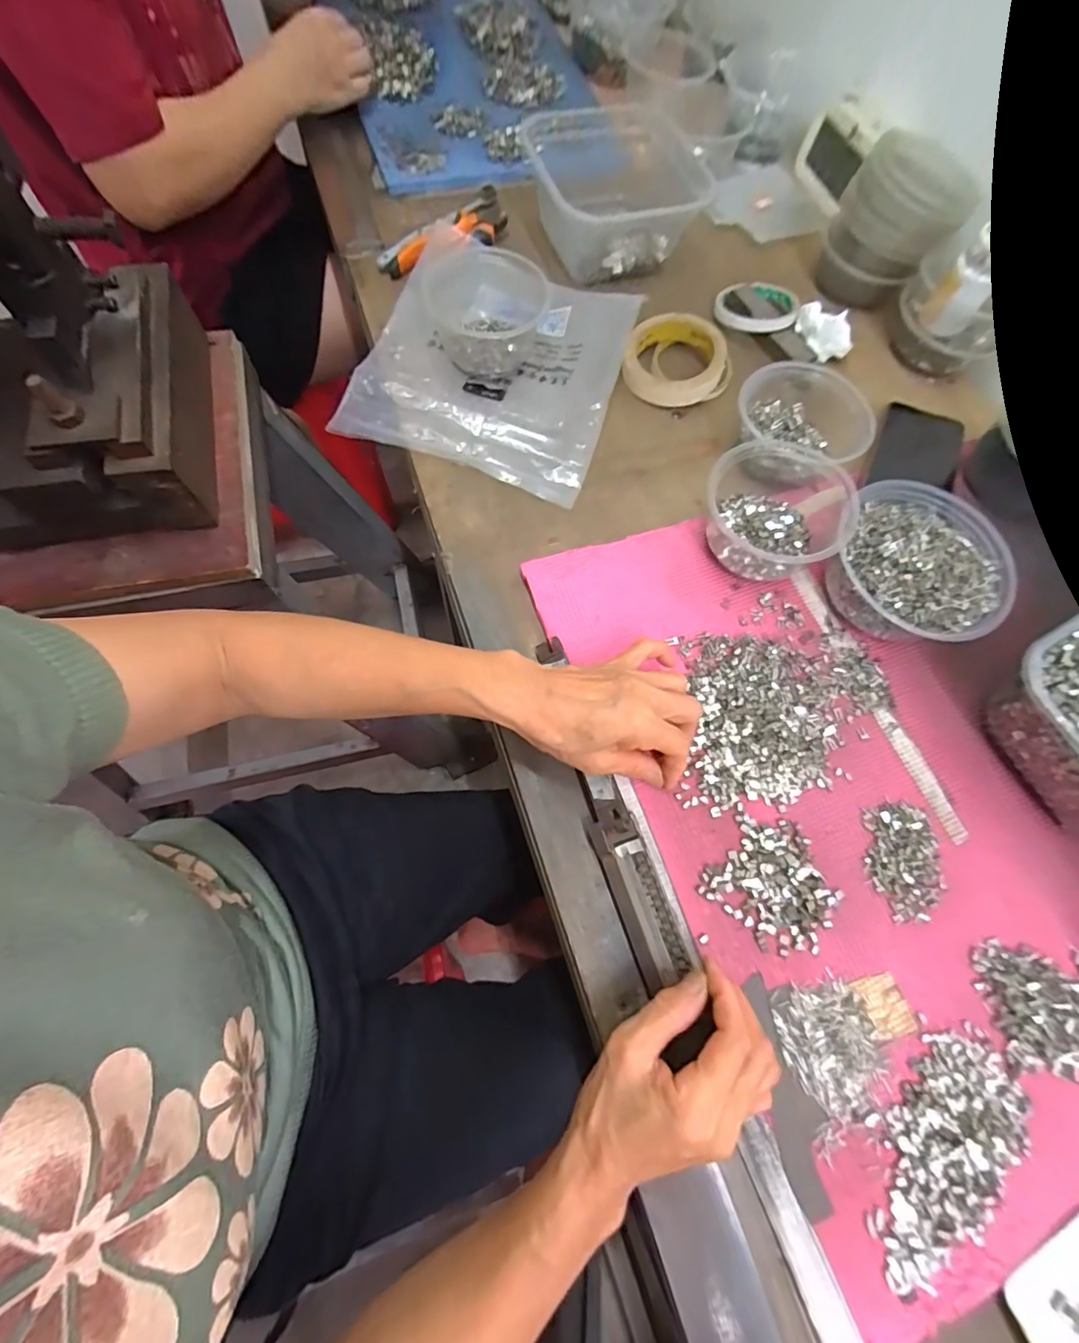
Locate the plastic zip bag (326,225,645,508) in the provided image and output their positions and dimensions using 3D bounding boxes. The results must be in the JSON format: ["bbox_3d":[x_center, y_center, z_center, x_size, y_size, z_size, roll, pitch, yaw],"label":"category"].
[{"bbox_3d":[-0.044,-0.310,0.508,0.235,0.028,0.256,18,71,4],"label":"plastic zip bag"}]

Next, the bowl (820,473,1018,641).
[{"bbox_3d":[0.304,-0.084,0.423,0.123,0.059,0.134,1,70,-2],"label":"bowl"}]

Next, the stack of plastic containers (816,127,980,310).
[{"bbox_3d":[0.371,-0.470,0.544,0.115,0.101,0.090,32,71,7],"label":"stack of plastic containers"}]

